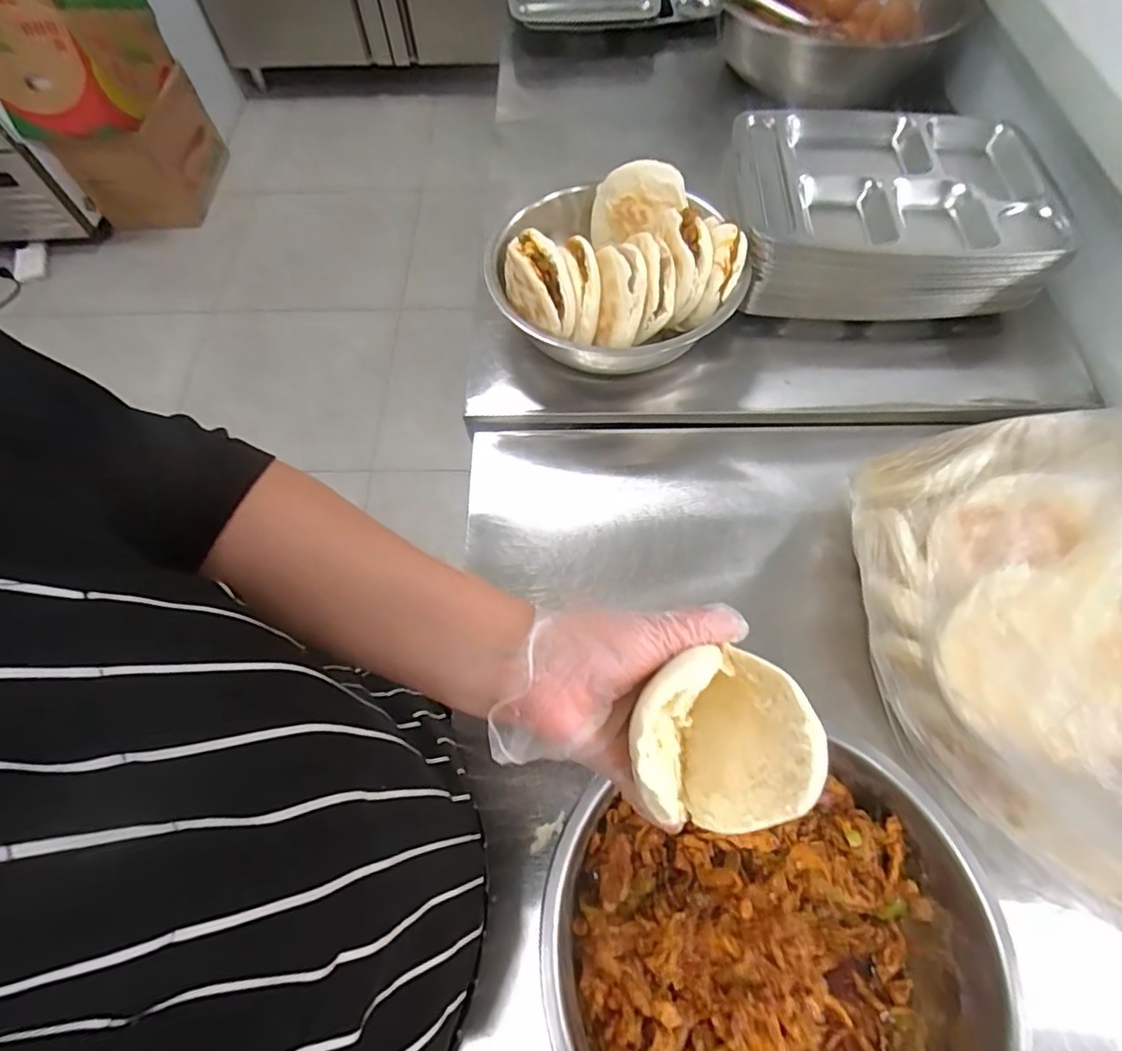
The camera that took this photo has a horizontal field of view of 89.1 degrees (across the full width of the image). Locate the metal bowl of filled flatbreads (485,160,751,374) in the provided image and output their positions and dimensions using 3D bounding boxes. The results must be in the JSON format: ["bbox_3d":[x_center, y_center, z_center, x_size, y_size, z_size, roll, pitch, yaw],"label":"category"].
[{"bbox_3d":[0.061,-0.284,0.624,0.272,0.100,0.246,12,65,7],"label":"metal bowl of filled flatbreads"}]

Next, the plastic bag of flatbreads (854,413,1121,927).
[{"bbox_3d":[0.385,0.079,0.392,0.261,0.208,0.401,-18,65,-7],"label":"plastic bag of flatbreads"}]

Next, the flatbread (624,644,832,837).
[{"bbox_3d":[0.082,0.115,0.308,0.090,0.077,0.085,0,64,1],"label":"flatbread"}]

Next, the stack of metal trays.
[{"bbox_3d":[0.380,-0.374,0.672,0.344,0.087,0.256,1,64,2],"label":"stack of metal trays"}]

